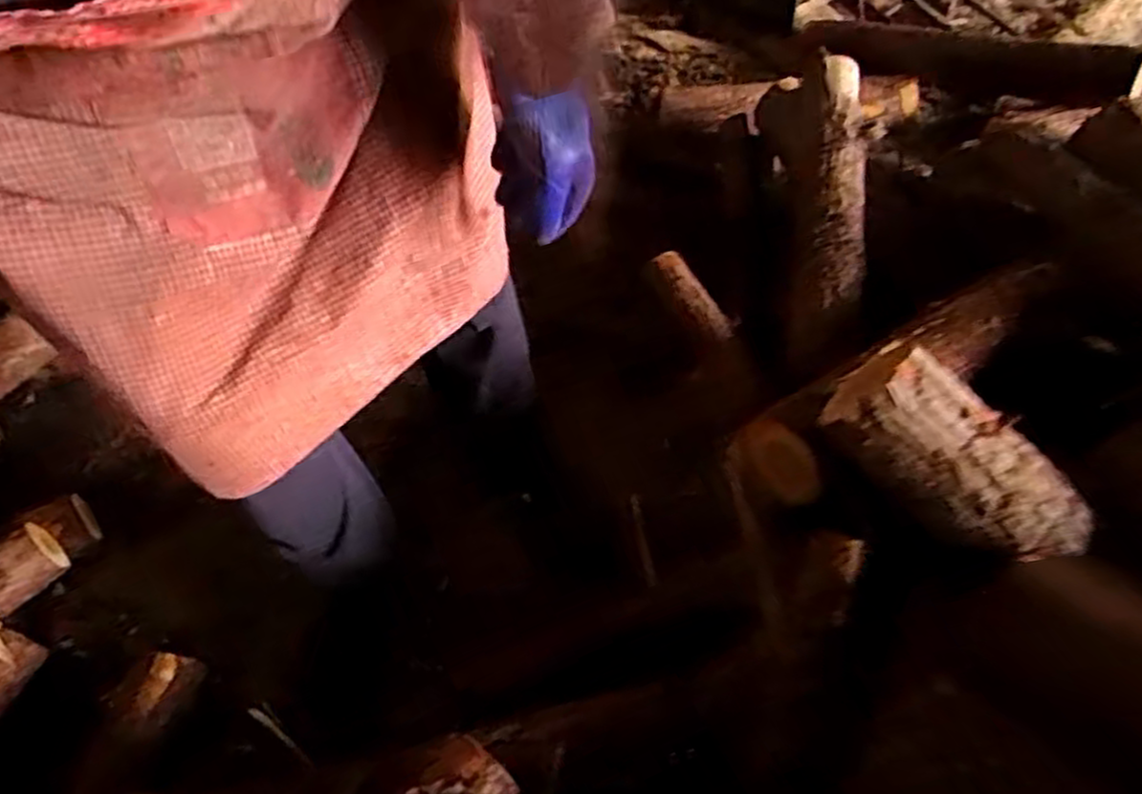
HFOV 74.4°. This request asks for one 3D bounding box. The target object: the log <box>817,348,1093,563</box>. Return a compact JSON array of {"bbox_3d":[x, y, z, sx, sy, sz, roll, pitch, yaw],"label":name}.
[{"bbox_3d":[0.346,0.060,0.678,0.240,0.088,0.109,38,61,5],"label":"log"}]

